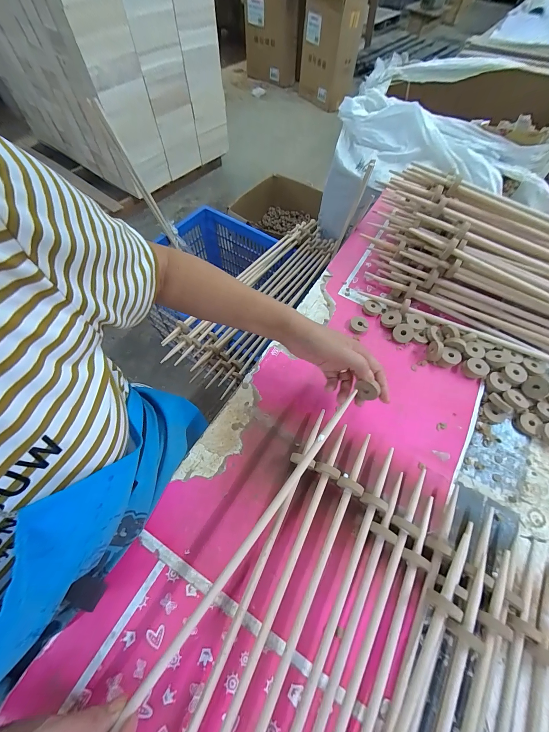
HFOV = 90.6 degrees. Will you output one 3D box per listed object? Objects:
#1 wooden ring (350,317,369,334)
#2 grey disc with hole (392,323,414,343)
[{"bbox_3d":[0.160,-0.078,0.514,0.033,0.011,0.032,0,63,0],"label":"wooden ring"},{"bbox_3d":[0.237,-0.060,0.500,0.036,0.005,0.036,0,90,4],"label":"grey disc with hole"}]

